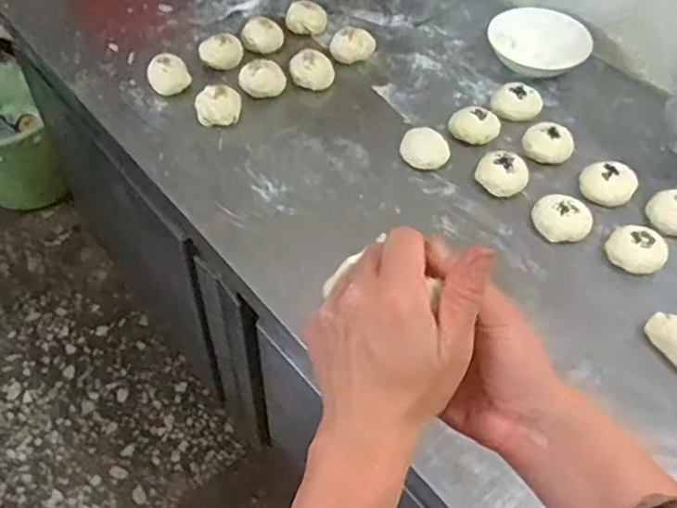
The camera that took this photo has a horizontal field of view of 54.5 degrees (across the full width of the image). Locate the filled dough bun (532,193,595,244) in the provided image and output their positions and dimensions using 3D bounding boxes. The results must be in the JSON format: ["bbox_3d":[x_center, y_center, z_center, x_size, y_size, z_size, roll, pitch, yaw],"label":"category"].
[{"bbox_3d":[0.303,-0.050,0.893,0.077,0.035,0.063,24,51,15],"label":"filled dough bun"}]

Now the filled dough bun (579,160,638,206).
[{"bbox_3d":[0.386,-0.102,0.944,0.077,0.039,0.064,28,52,18],"label":"filled dough bun"}]

